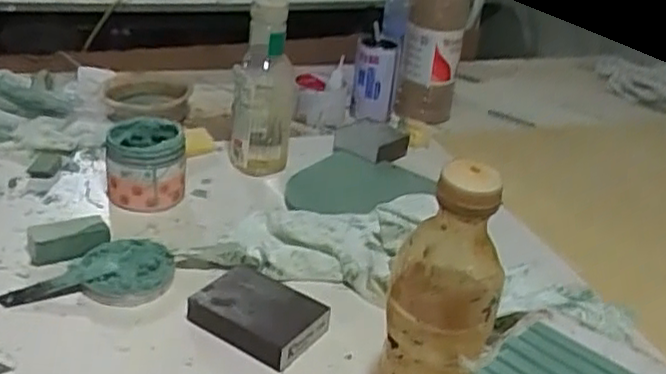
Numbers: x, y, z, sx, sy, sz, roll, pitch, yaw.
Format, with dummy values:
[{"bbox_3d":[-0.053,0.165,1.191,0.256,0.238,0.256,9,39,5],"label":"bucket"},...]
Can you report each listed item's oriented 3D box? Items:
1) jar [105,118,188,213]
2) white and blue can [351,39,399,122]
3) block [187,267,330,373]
[{"bbox_3d":[-0.198,-0.021,0.749,0.081,0.078,0.064,-1,30,-14],"label":"jar"},{"bbox_3d":[0.059,-0.155,1.039,0.064,0.118,0.065,9,29,5],"label":"white and blue can"},{"bbox_3d":[-0.063,0.107,0.590,0.100,0.029,0.065,21,32,25],"label":"block"}]

